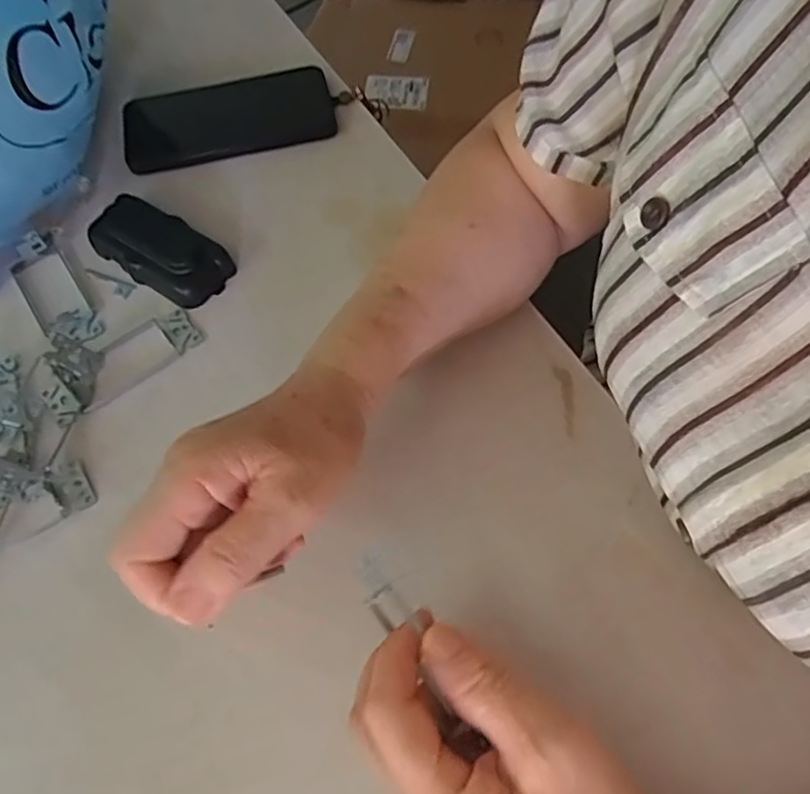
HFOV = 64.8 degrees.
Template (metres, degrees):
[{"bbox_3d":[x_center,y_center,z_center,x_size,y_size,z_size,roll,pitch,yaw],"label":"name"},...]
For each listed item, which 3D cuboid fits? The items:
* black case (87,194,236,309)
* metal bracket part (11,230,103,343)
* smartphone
[{"bbox_3d":[-0.176,-0.107,0.455,0.106,0.026,0.052,31,69,16],"label":"black case"},{"bbox_3d":[-0.251,-0.077,0.446,0.038,0.022,0.100,-32,67,-13],"label":"metal bracket part"},{"bbox_3d":[-0.143,-0.229,0.520,0.164,0.011,0.084,-12,64,-4],"label":"smartphone"}]

